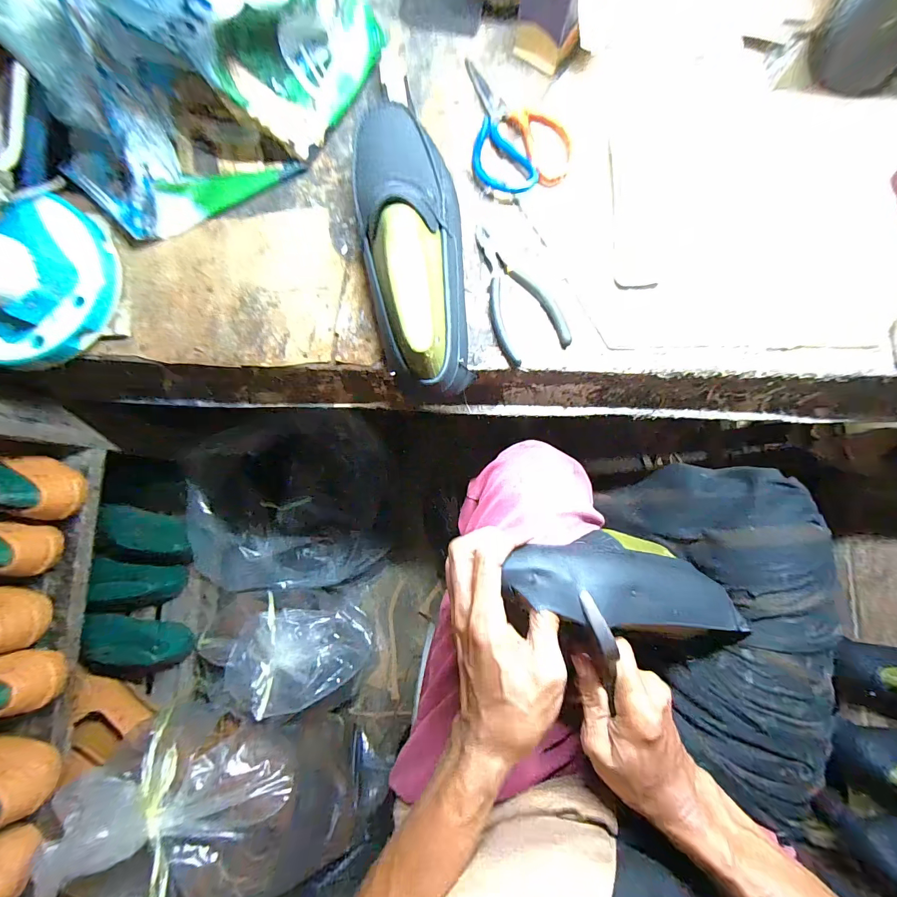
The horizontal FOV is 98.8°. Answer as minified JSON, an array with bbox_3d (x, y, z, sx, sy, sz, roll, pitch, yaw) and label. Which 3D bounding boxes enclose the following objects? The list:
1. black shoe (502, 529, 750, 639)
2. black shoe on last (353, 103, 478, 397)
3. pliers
[{"bbox_3d":[0.161,0.123,0.355,0.263,0.088,0.081,17,85,-26],"label":"black shoe"},{"bbox_3d":[-0.033,-0.191,0.358,0.091,0.103,0.293,-7,84,2],"label":"black shoe on last"},{"bbox_3d":[0.063,-0.162,0.391,0.064,0.011,0.152,-22,83,1],"label":"pliers"}]

